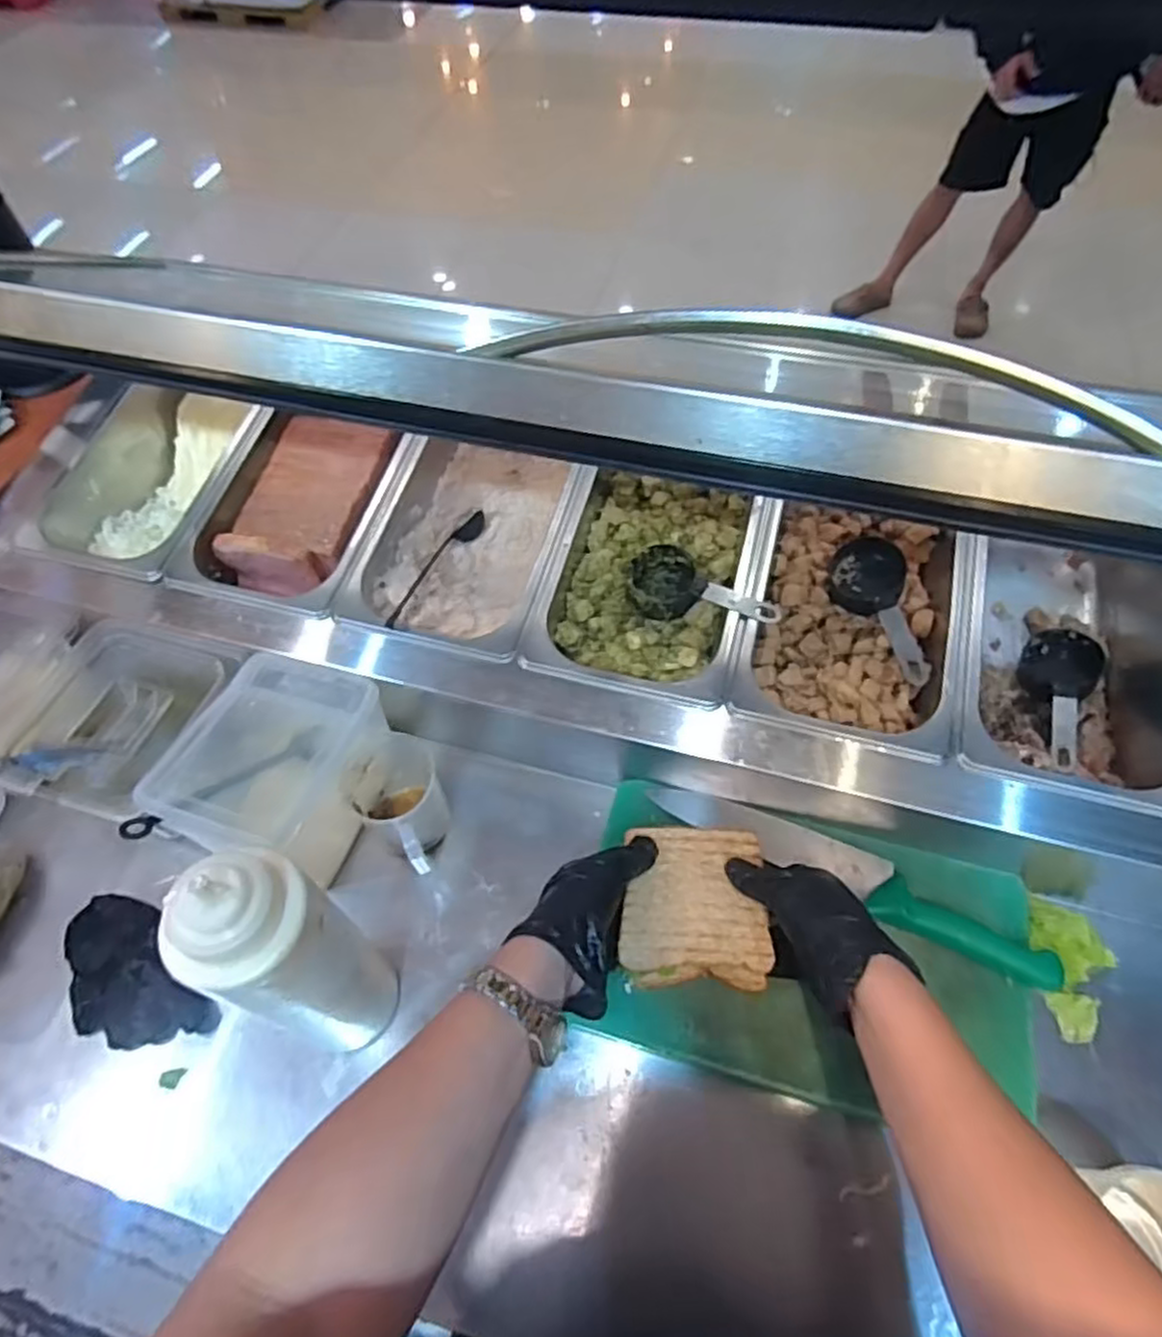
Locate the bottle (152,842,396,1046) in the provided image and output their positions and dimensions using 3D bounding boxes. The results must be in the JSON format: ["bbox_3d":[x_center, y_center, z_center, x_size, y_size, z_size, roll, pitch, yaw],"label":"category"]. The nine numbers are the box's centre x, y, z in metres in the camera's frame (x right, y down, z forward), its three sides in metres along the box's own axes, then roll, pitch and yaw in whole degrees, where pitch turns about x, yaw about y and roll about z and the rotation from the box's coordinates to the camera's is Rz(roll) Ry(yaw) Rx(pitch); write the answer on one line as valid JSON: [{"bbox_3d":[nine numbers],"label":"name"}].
[{"bbox_3d":[-0.179,0.191,0.472,0.063,0.265,0.079,14,59,11],"label":"bottle"}]

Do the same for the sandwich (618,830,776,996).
[{"bbox_3d":[0.083,0.173,0.539,0.100,0.051,0.105,1,57,3],"label":"sandwich"}]

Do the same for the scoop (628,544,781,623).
[{"bbox_3d":[0.106,-0.070,0.647,0.133,0.037,0.069,11,58,9],"label":"scoop"}]

